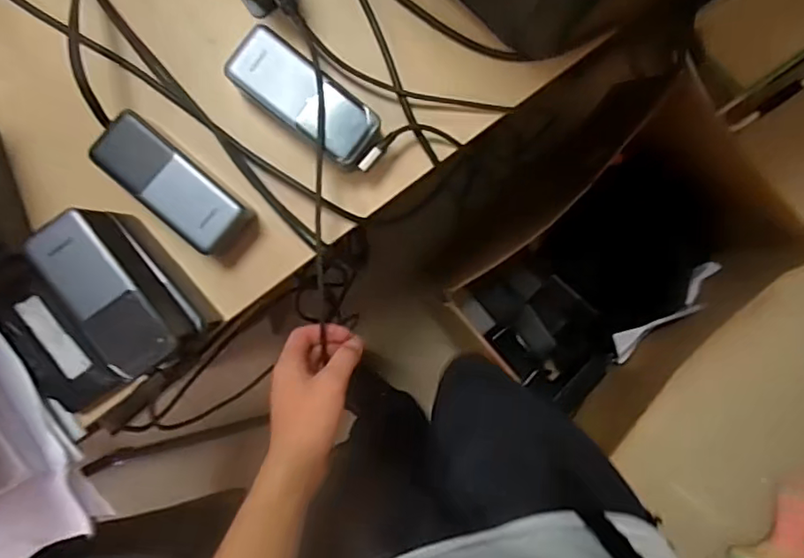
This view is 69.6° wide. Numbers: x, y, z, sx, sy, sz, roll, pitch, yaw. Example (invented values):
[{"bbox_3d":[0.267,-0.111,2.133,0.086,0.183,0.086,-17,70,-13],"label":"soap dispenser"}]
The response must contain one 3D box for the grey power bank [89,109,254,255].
[{"bbox_3d":[-0.193,-0.081,0.494,0.132,0.049,0.057,41,90,-7],"label":"grey power bank"}]

